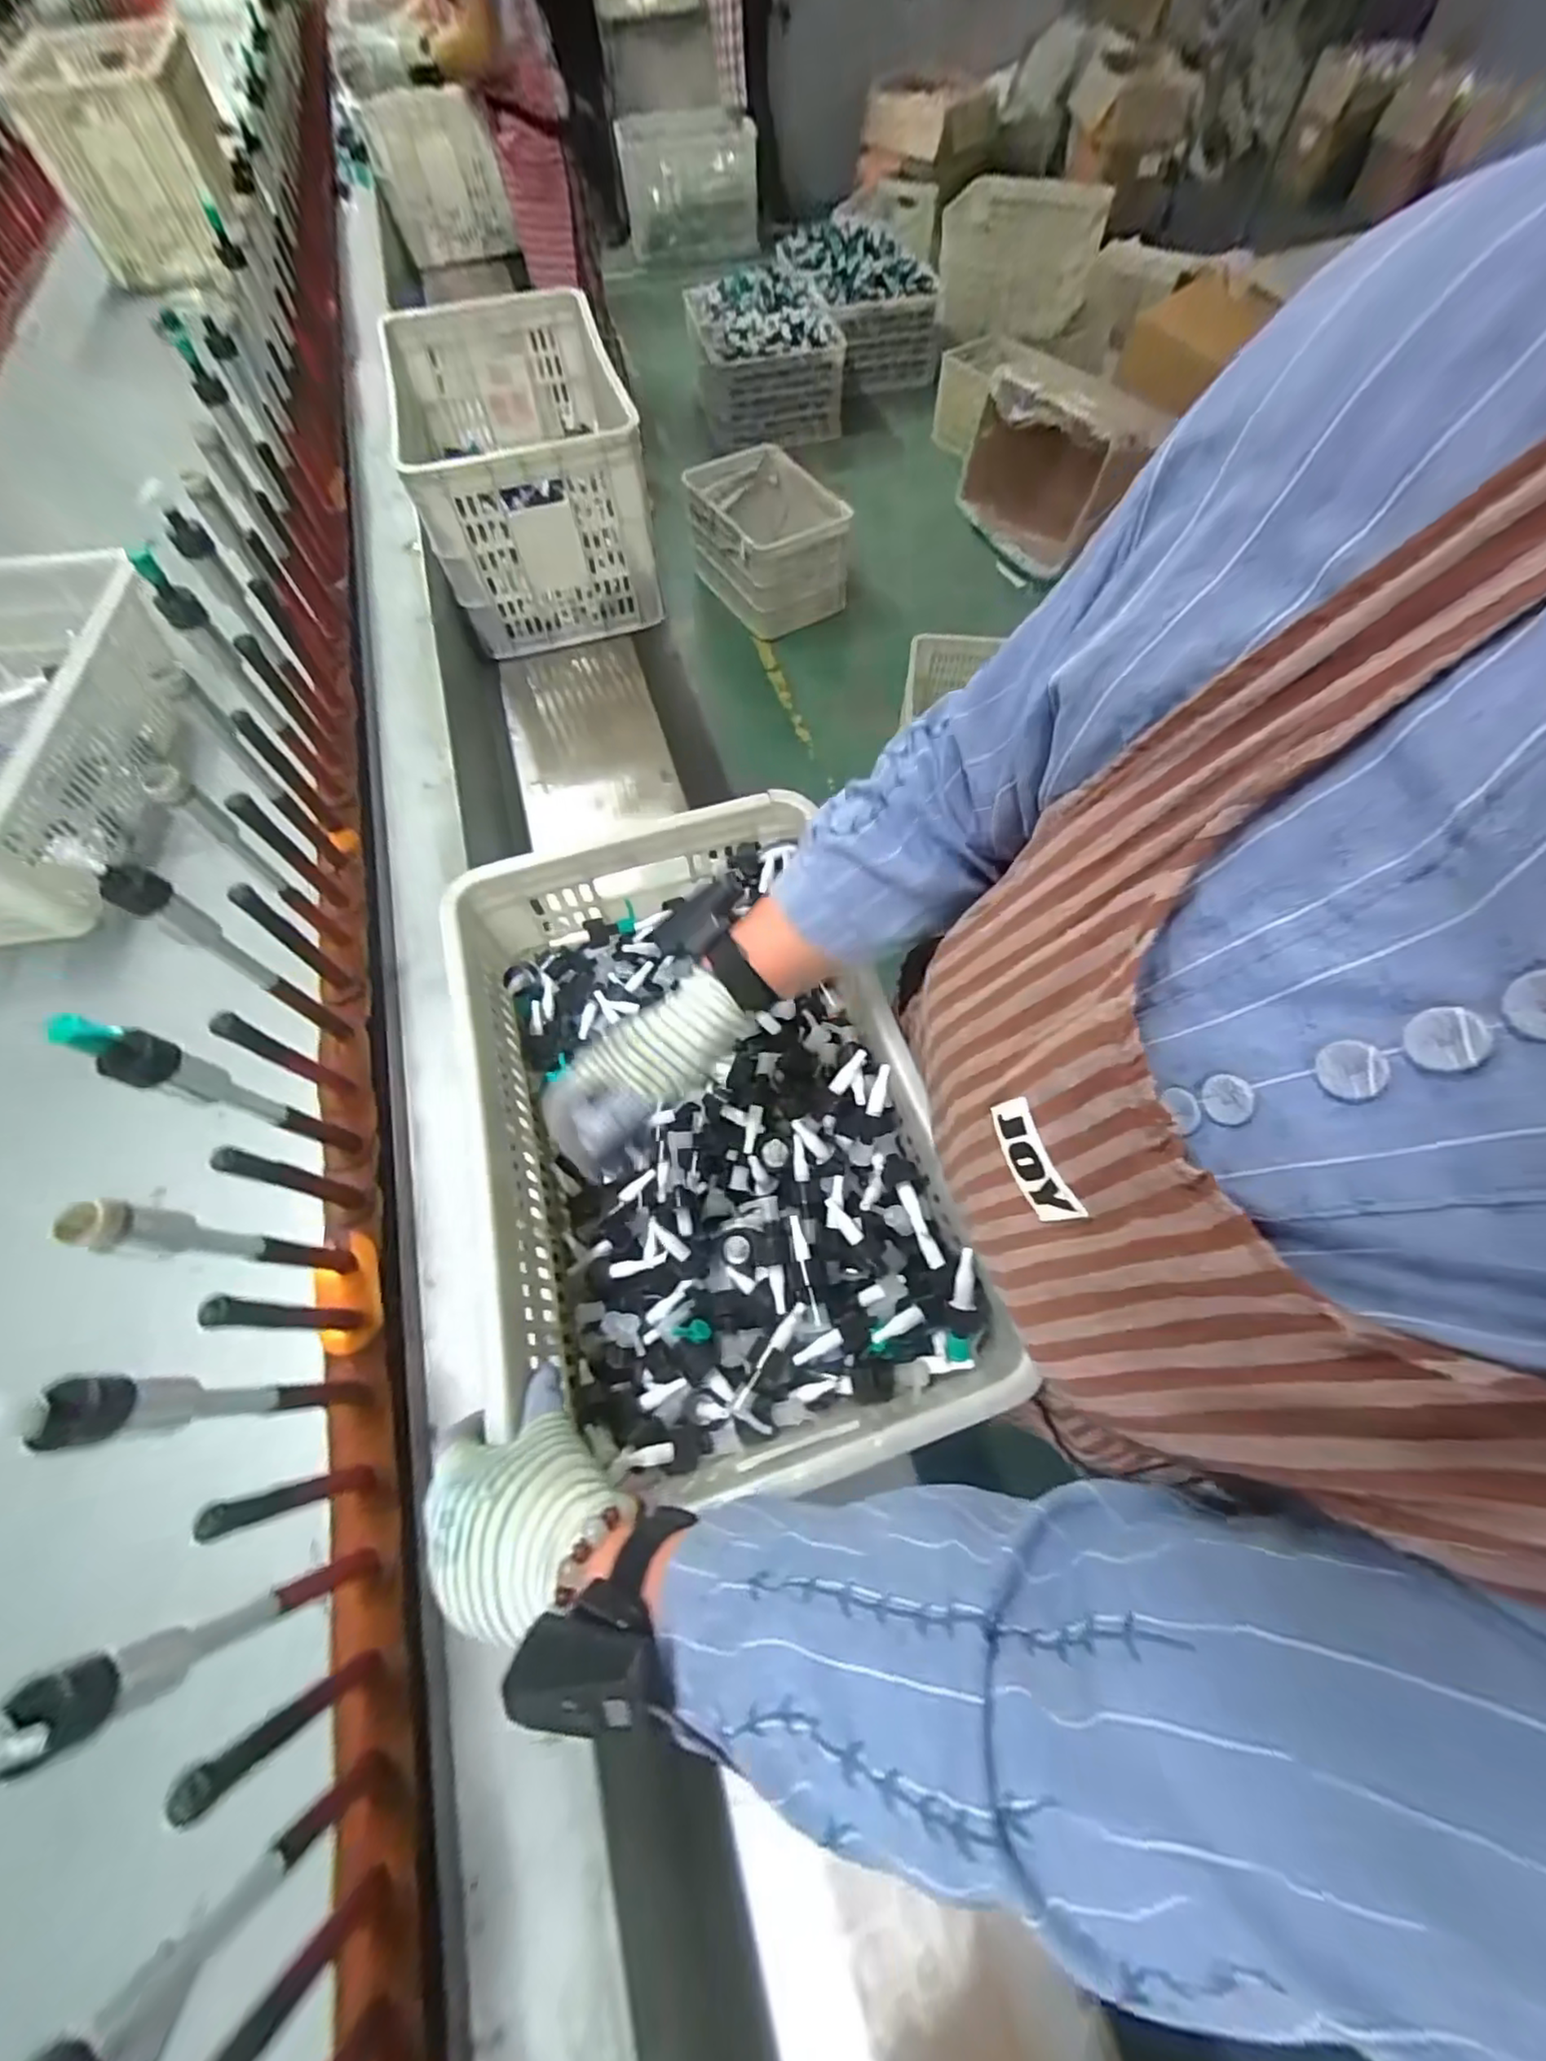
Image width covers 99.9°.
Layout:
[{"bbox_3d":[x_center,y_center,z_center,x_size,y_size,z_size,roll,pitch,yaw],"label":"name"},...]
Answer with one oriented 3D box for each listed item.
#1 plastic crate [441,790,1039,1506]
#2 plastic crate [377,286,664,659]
[{"bbox_3d":[-0.063,0.077,0.567,0.328,0.166,0.521,-15,65,-6],"label":"plastic crate"},{"bbox_3d":[-0.422,-0.971,1.143,0.363,0.288,0.521,-18,65,-7],"label":"plastic crate"}]

